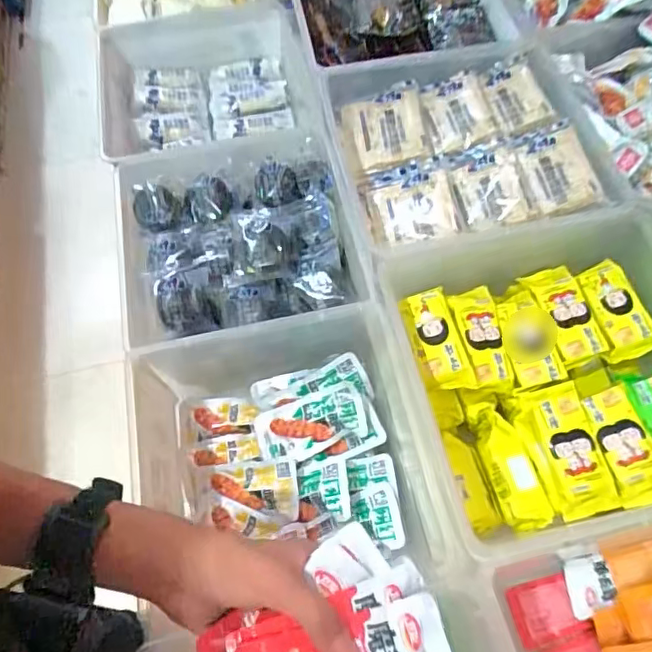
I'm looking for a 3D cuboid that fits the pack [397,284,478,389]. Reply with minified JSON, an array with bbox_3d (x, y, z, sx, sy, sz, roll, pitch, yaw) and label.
[{"bbox_3d":[0.111,0.014,0.567,0.050,0.025,0.104,-11,63,-4],"label":"pack"}]

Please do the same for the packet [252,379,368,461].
[{"bbox_3d":[-0.017,0.118,0.662,0.131,0.017,0.066,-20,65,7],"label":"packet"}]

